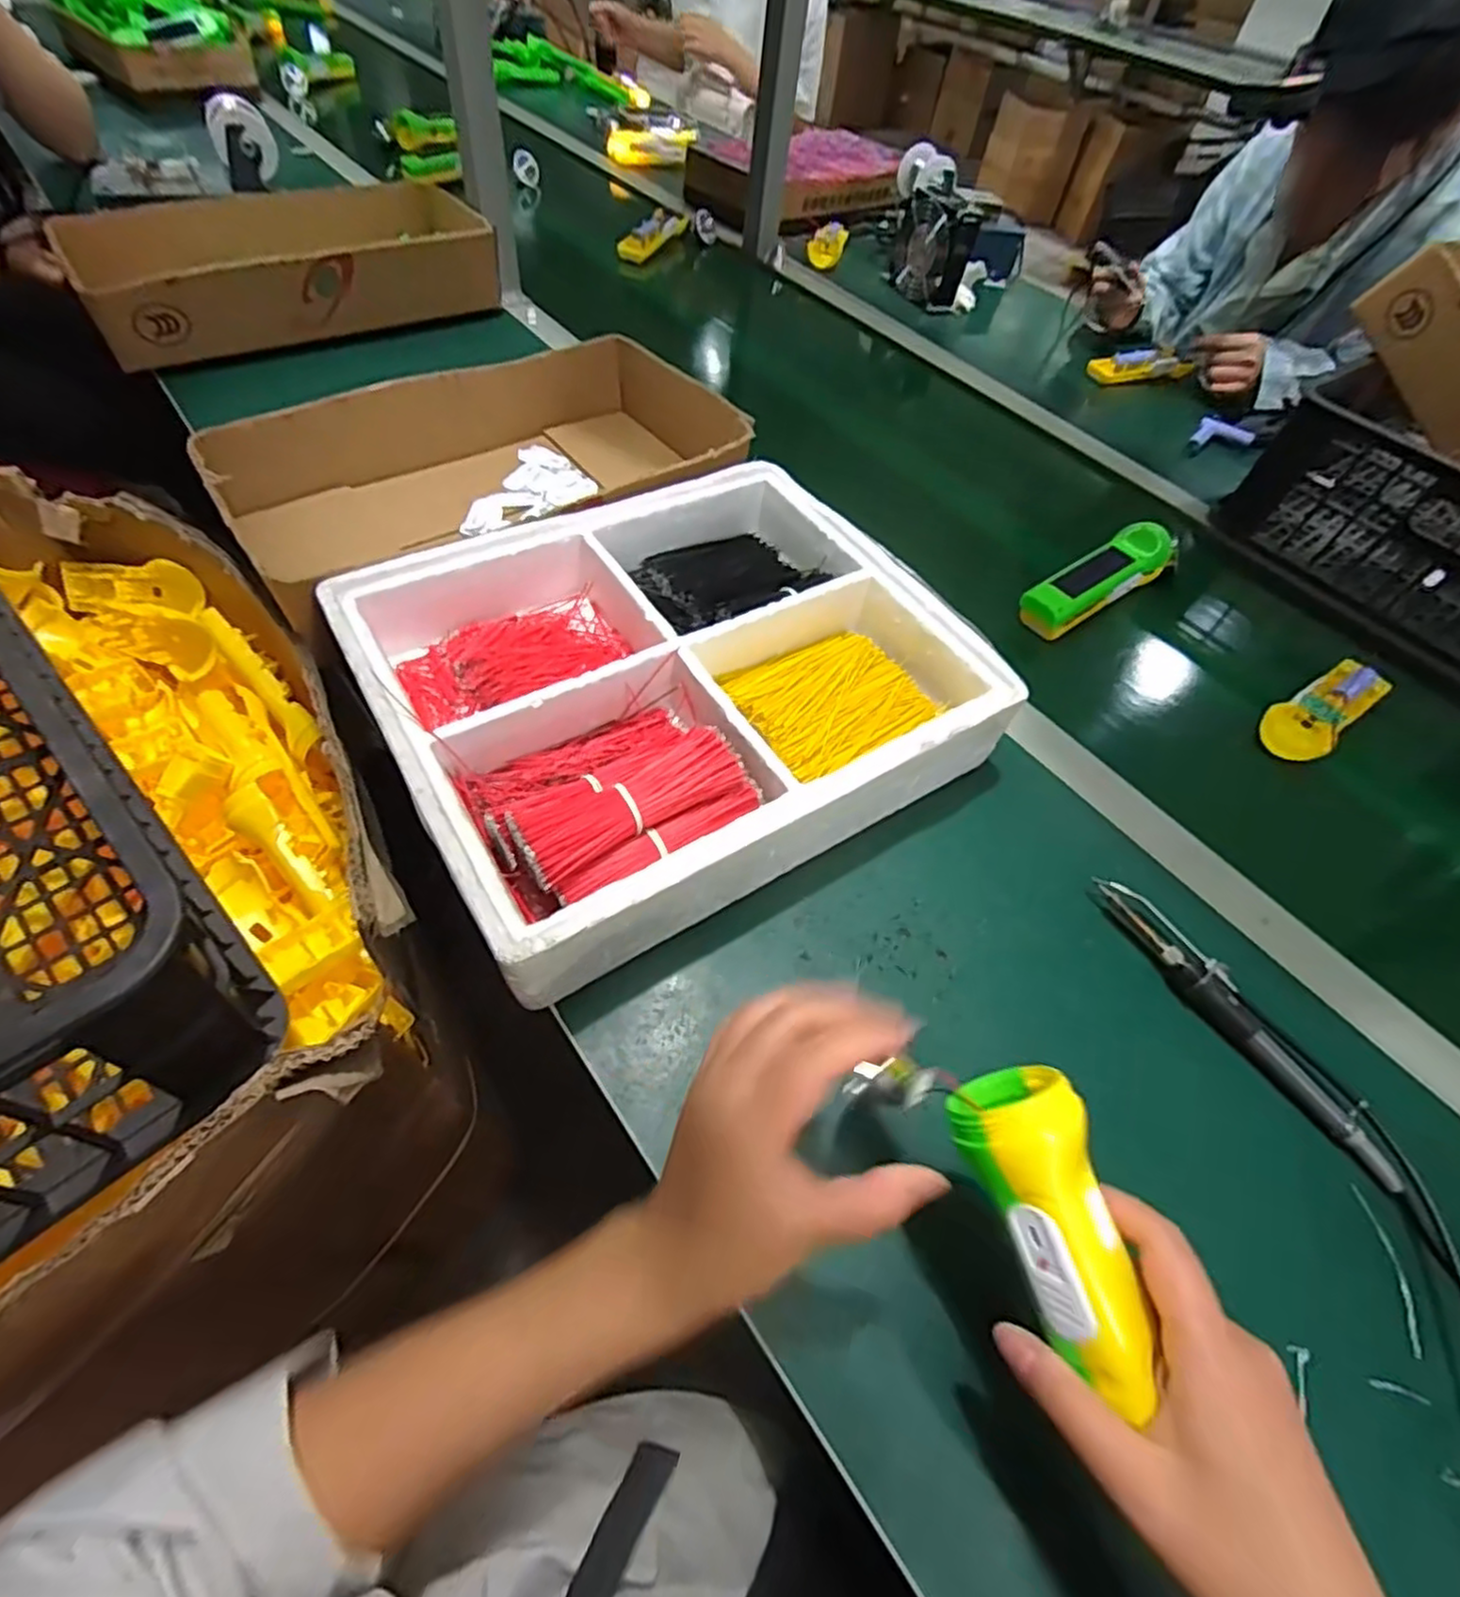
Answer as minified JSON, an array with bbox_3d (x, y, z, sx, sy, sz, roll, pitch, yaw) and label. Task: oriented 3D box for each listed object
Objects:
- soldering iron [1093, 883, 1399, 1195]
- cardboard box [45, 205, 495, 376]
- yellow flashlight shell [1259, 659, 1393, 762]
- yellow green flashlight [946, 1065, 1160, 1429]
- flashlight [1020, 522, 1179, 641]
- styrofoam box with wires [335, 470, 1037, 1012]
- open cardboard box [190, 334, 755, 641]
[{"bbox_3d":[0.314,0.134,0.428,0.034,0.019,0.208,-30,65,-21],"label":"soldering iron"},{"bbox_3d":[-0.483,-0.602,0.776,0.415,0.088,0.212,-27,63,-24],"label":"cardboard box"},{"bbox_3d":[0.516,-0.083,0.593,0.152,0.026,0.051,-31,65,-21],"label":"yellow flashlight shell"},{"bbox_3d":[0.127,0.170,0.274,0.047,0.038,0.110,-12,68,-11],"label":"yellow green flashlight"},{"bbox_3d":[0.349,-0.206,0.650,0.175,0.043,0.052,-31,65,-22],"label":"flashlight"},{"bbox_3d":[-0.040,-0.089,0.494,0.371,0.085,0.318,-28,64,-19],"label":"styrofoam box with wires"},{"bbox_3d":[-0.212,-0.288,0.626,0.425,0.093,0.249,-24,62,-22],"label":"open cardboard box"}]

